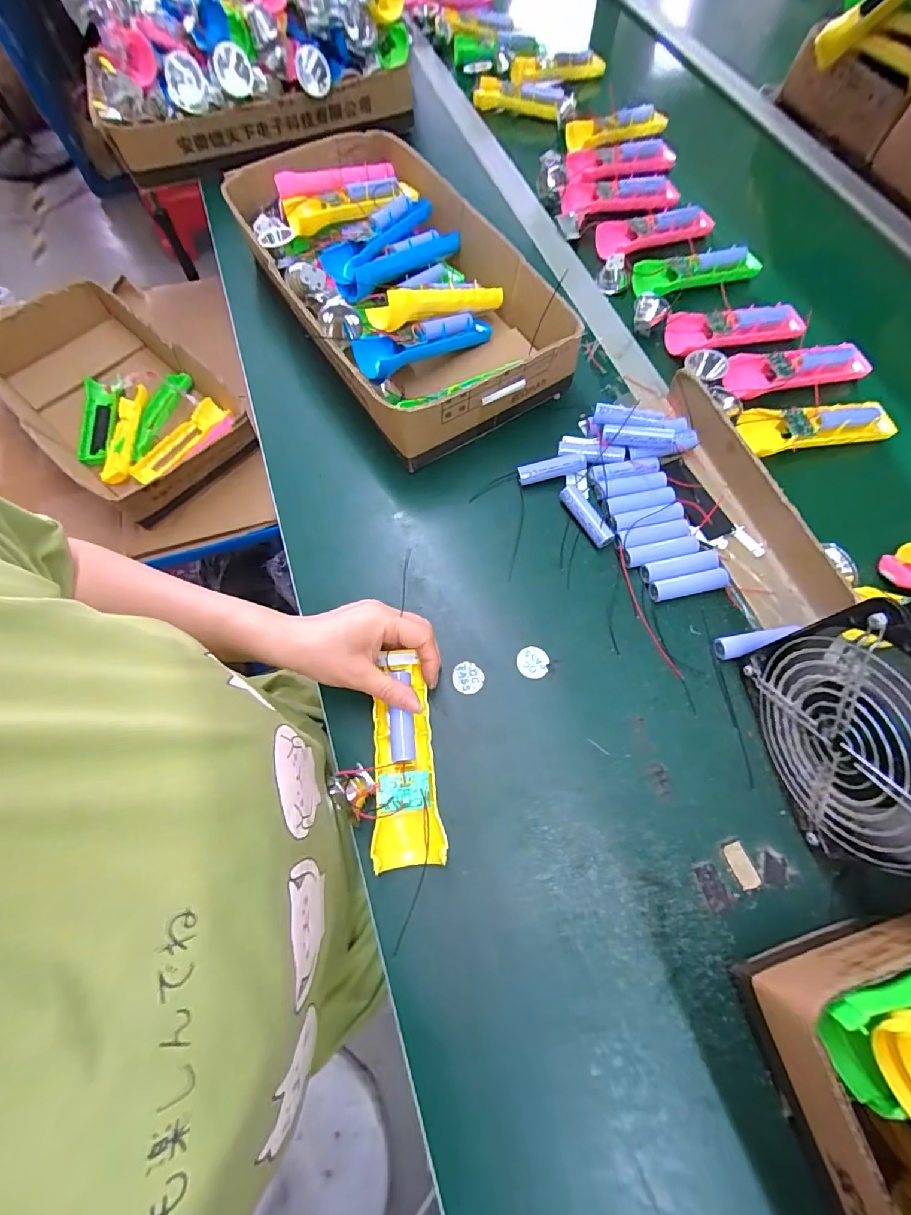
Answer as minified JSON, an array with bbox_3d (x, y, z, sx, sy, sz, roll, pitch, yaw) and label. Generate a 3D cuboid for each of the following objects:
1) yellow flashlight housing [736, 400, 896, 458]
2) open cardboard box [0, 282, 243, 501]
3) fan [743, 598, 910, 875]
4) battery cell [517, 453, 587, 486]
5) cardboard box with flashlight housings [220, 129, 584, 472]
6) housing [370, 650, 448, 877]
[{"bbox_3d":[0.366,-0.184,0.466,0.144,0.027,0.048,-9,66,-3],"label":"yellow flashlight housing"},{"bbox_3d":[-0.519,-0.321,0.693,0.413,0.076,0.215,41,72,17],"label":"open cardboard box"},{"bbox_3d":[0.268,0.083,0.291,0.060,0.150,0.145,-9,68,-2],"label":"fan"},{"bbox_3d":[0.093,-0.134,0.444,0.064,0.016,0.015,-9,66,-3],"label":"battery cell"},{"bbox_3d":[-0.073,-0.363,0.513,0.231,0.082,0.444,-28,68,-11],"label":"cardboard box with flashlight housings"},{"bbox_3d":[-0.036,0.112,0.347,0.047,0.030,0.151,-5,72,1],"label":"housing"}]

